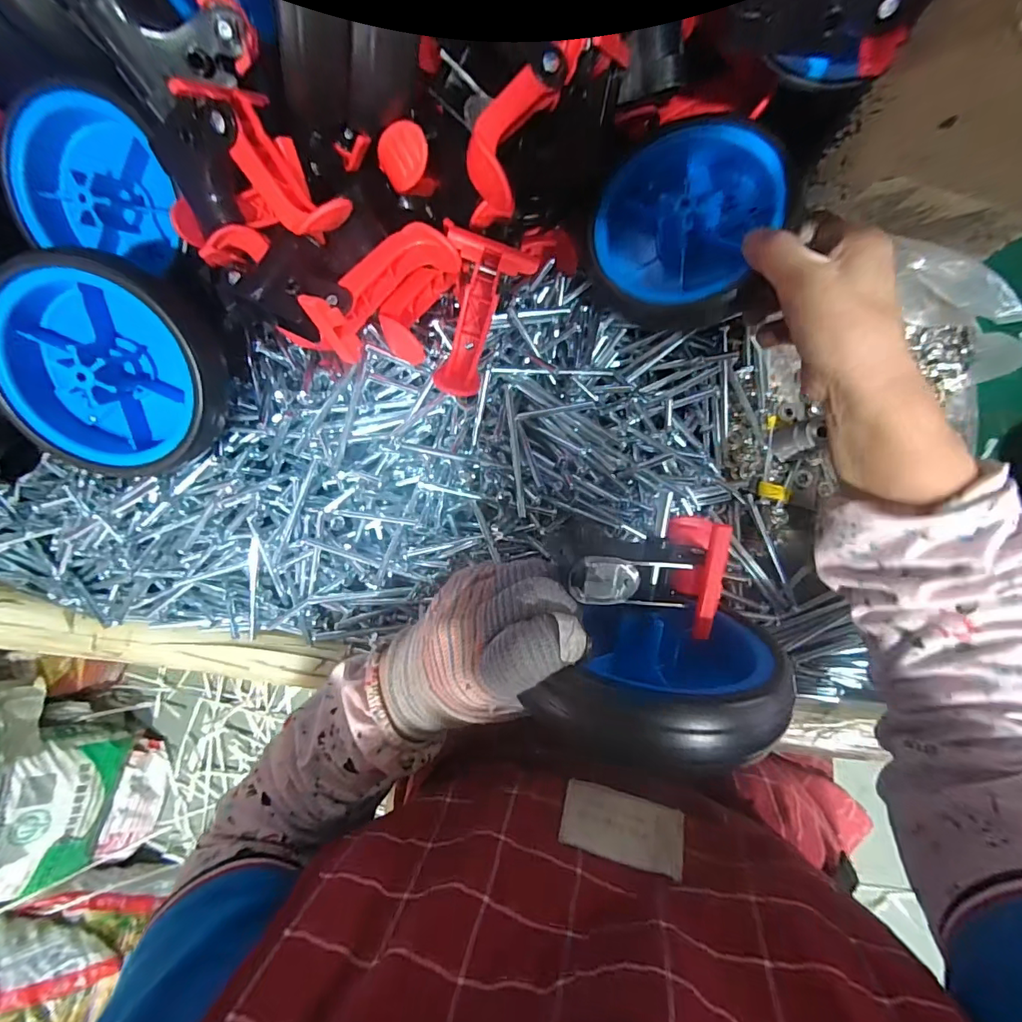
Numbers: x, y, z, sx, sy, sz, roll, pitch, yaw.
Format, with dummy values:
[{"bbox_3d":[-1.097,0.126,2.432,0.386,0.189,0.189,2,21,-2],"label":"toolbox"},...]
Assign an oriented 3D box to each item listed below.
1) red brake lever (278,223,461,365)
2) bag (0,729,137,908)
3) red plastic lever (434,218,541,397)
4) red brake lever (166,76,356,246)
[{"bbox_3d":[-0.072,-0.129,0.301,0.046,0.079,0.104,43,89,5],"label":"red brake lever"},{"bbox_3d":[-0.887,0.594,0.933,0.089,0.196,0.291,10,87,4],"label":"bag"},{"bbox_3d":[-0.022,-0.121,0.304,0.052,0.026,0.092,20,111,5],"label":"red plastic lever"},{"bbox_3d":[-0.132,-0.195,0.272,0.036,0.045,0.086,-38,101,0],"label":"red brake lever"}]

